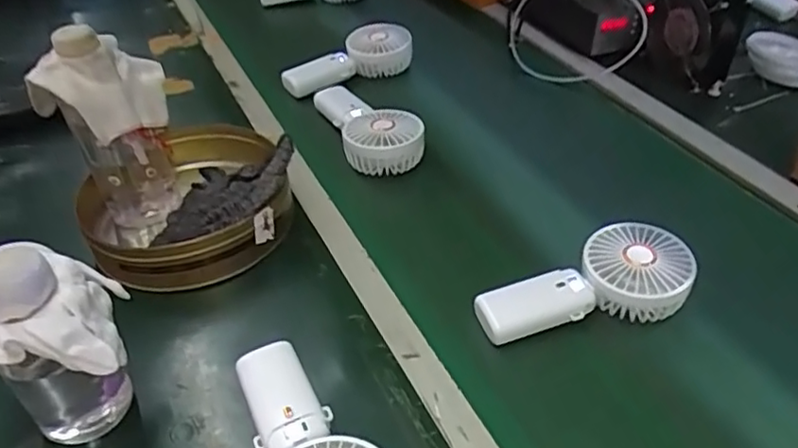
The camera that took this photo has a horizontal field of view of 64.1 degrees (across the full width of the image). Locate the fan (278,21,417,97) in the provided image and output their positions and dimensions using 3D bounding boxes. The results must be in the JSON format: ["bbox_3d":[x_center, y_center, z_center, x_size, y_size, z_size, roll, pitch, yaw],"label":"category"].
[{"bbox_3d":[-0.071,-0.232,0.900,0.186,0.077,0.068,-20,43,-22],"label":"fan"}]

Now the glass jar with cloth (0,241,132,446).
[{"bbox_3d":[-0.224,0.086,0.415,0.091,0.152,0.082,-17,42,-19],"label":"glass jar with cloth"}]

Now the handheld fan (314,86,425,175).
[{"bbox_3d":[-0.034,-0.114,0.758,0.083,0.066,0.183,-14,41,-15],"label":"handheld fan"}]

